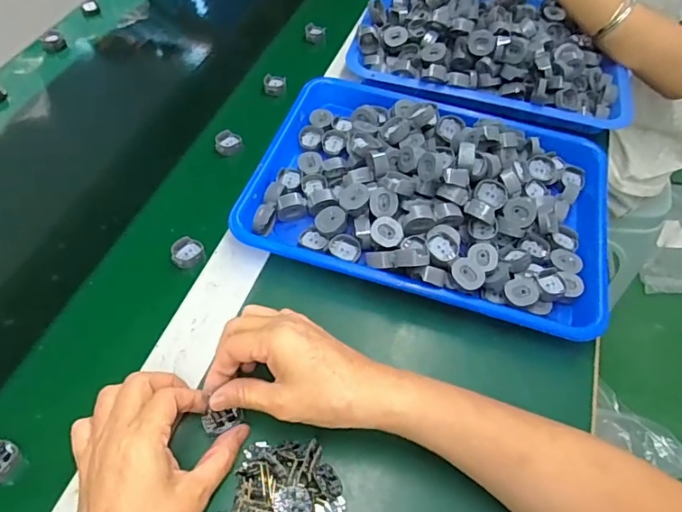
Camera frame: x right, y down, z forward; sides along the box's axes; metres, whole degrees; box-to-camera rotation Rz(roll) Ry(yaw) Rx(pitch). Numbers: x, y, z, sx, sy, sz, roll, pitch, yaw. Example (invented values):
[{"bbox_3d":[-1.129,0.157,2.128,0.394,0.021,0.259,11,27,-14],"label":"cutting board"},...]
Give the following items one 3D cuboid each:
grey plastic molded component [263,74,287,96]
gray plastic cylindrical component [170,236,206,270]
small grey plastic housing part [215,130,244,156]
[{"bbox_3d":[-0.081,-0.209,0.621,0.026,0.016,0.026,-6,55,-7],"label":"grey plastic molded component"},{"bbox_3d":[-0.142,-0.002,0.473,0.029,0.015,0.030,1,54,-2],"label":"gray plastic cylindrical component"},{"bbox_3d":[-0.124,-0.126,0.560,0.030,0.011,0.029,-7,55,-8],"label":"small grey plastic housing part"}]

